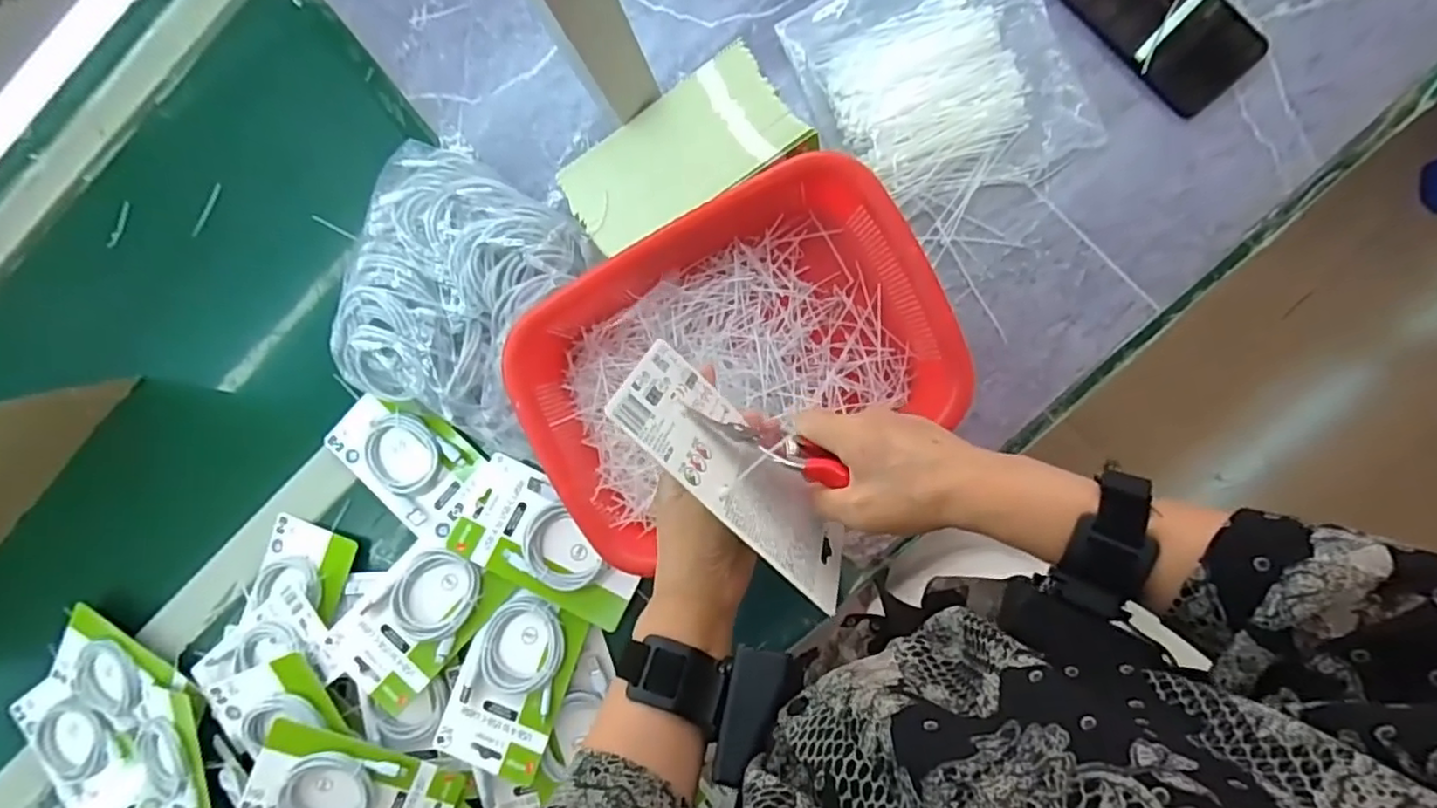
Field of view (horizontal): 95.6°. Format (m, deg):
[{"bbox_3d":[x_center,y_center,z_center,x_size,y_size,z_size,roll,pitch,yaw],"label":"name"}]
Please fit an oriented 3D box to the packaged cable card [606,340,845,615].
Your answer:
[{"bbox_3d":[0.018,0.037,0.401,0.176,0.094,0.016,43,122,-10],"label":"packaged cable card"}]

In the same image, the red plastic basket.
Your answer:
[{"bbox_3d":[0.011,-0.029,0.541,0.337,0.079,0.246,-24,88,8],"label":"red plastic basket"}]

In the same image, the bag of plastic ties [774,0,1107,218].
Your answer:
[{"bbox_3d":[0.185,-0.282,0.558,0.203,0.025,0.218,-22,88,8],"label":"bag of plastic ties"}]

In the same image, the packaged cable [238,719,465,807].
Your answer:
[{"bbox_3d":[-0.340,0.365,0.609,0.181,0.013,0.098,24,90,-10],"label":"packaged cable"}]

